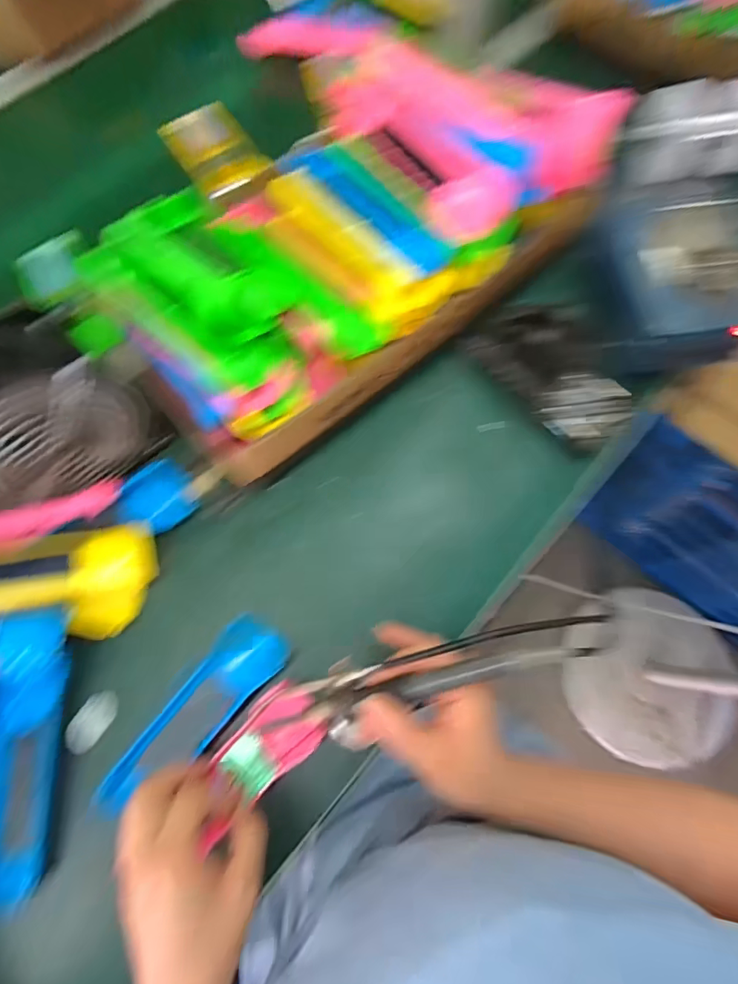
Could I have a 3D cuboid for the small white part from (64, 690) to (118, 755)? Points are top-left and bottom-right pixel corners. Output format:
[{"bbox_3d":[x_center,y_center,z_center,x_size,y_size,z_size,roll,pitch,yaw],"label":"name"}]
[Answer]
[{"bbox_3d":[-0.219,0.180,0.356,0.024,0.010,0.046,29,75,10],"label":"small white part"}]

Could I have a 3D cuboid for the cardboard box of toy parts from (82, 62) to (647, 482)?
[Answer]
[{"bbox_3d":[-0.027,-0.212,0.384,0.387,0.115,0.240,-34,75,-9],"label":"cardboard box of toy parts"}]

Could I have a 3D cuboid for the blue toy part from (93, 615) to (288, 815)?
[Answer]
[{"bbox_3d":[-0.128,0.171,0.344,0.048,0.027,0.164,37,76,12],"label":"blue toy part"}]

